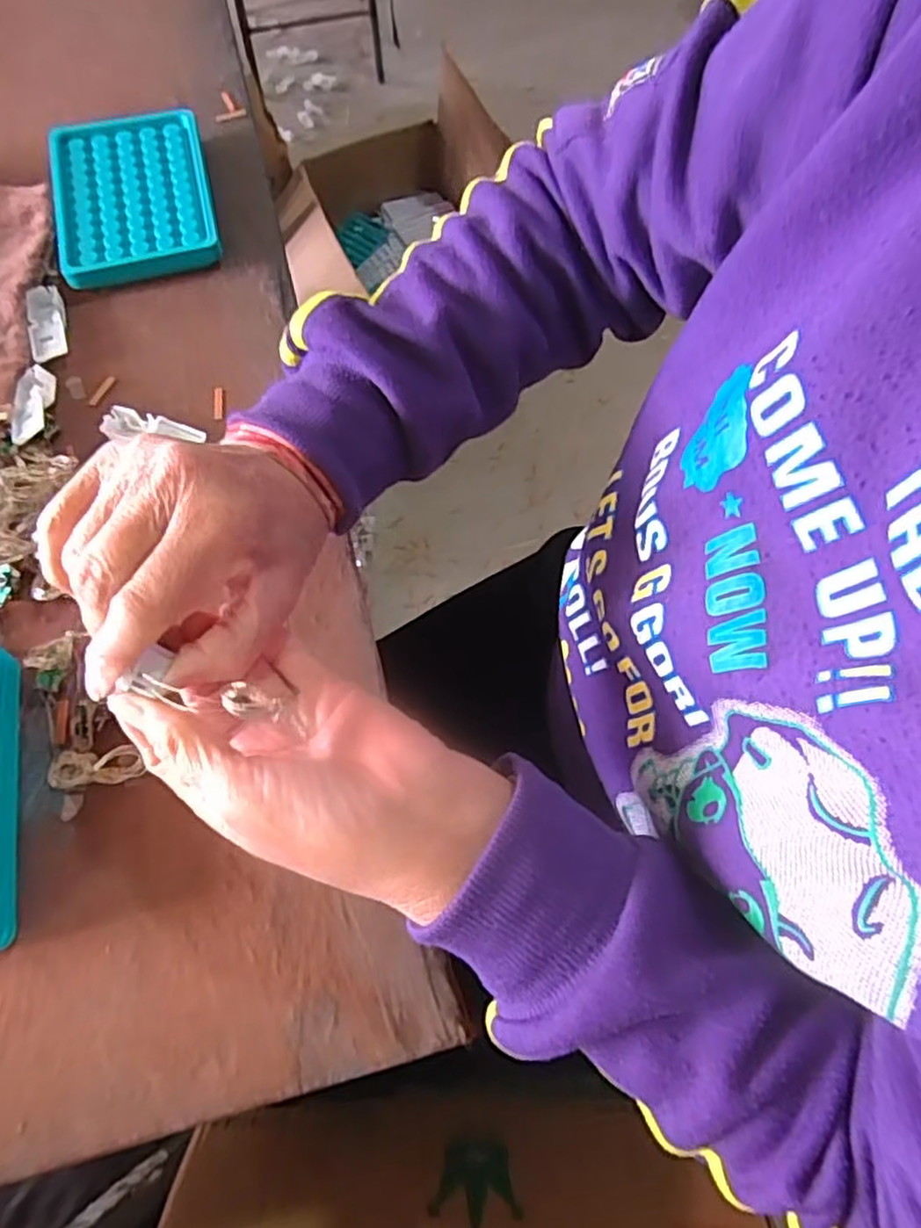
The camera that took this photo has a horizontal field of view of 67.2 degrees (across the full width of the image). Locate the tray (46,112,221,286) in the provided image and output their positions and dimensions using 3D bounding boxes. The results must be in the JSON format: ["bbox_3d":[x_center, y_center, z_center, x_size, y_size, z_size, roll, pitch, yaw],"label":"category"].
[{"bbox_3d":[-0.212,-0.273,0.449,0.095,0.012,0.128,-14,71,-8],"label":"tray"}]

